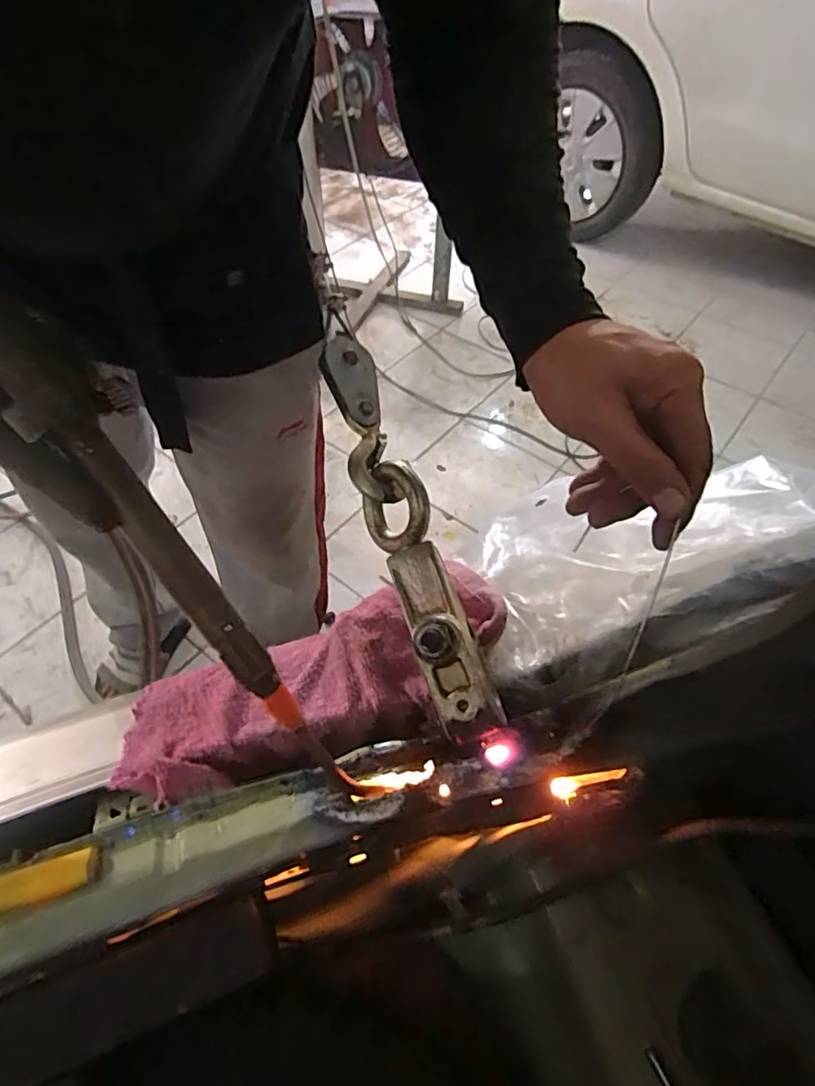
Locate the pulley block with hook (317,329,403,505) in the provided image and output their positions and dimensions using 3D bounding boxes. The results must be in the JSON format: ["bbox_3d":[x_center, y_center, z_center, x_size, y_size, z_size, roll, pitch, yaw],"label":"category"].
[{"bbox_3d":[-0.037,-0.099,0.461,0.041,0.019,0.143,-12,76,-9],"label":"pulley block with hook"}]

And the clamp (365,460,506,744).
[{"bbox_3d":[0.011,0.031,0.403,0.043,0.054,0.197,-15,55,-11],"label":"clamp"}]

